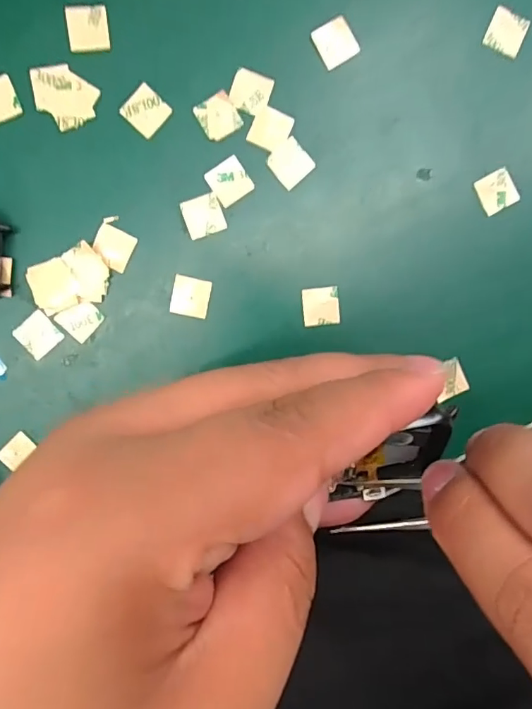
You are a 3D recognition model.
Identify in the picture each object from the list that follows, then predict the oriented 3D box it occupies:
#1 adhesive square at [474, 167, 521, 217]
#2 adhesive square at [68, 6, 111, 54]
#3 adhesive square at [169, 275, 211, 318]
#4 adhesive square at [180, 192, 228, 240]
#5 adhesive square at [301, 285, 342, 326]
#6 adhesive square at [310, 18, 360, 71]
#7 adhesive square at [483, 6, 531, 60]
[{"bbox_3d":[0.098,-0.069,0.217,0.015,0.004,0.016,-29,96,-1],"label":"adhesive square"},{"bbox_3d":[-0.070,-0.128,0.200,0.015,0.004,0.017,-4,95,-3],"label":"adhesive square"},{"bbox_3d":[-0.031,-0.024,0.214,0.015,0.004,0.016,11,94,-5],"label":"adhesive square"},{"bbox_3d":[-0.025,-0.057,0.212,0.016,0.004,0.016,-21,95,-3],"label":"adhesive square"},{"bbox_3d":[0.024,-0.020,0.217,0.015,0.004,0.016,-6,96,-3],"label":"adhesive square"},{"bbox_3d":[0.028,-0.126,0.208,0.016,0.004,0.016,-31,100,-1],"label":"adhesive square"},{"bbox_3d":[0.099,-0.132,0.211,0.015,0.004,0.017,23,97,0],"label":"adhesive square"}]

